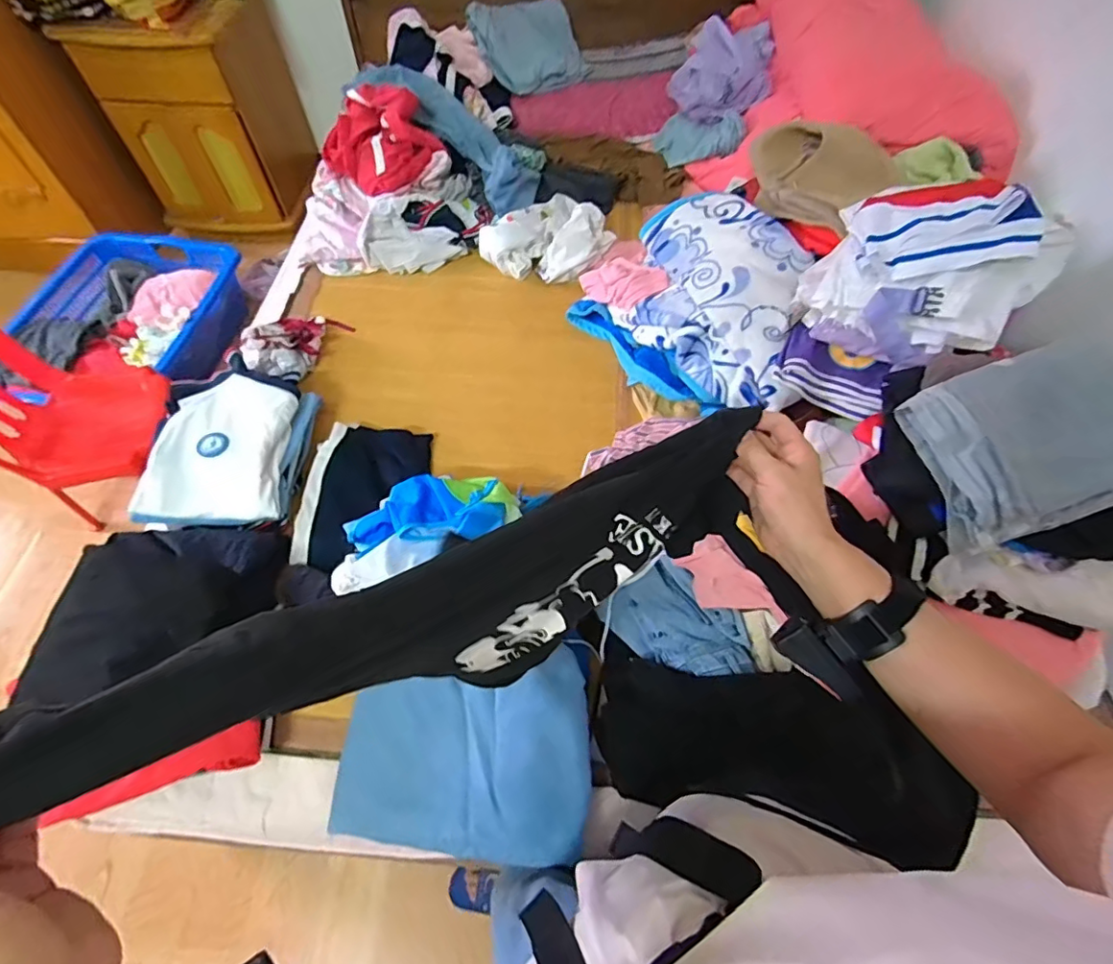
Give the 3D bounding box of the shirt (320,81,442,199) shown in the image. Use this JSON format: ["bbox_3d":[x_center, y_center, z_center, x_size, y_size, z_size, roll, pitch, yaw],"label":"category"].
[{"bbox_3d":[-0.406,-0.794,1.245,0.249,0.105,0.284,-14,60,-10],"label":"shirt"}]

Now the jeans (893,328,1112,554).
[{"bbox_3d":[0.595,-0.056,0.665,0.302,0.053,0.202,-22,87,-2],"label":"jeans"}]

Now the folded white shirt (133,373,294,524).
[{"bbox_3d":[-0.542,-0.057,0.881,0.205,0.057,0.240,0,59,-1],"label":"folded white shirt"}]

